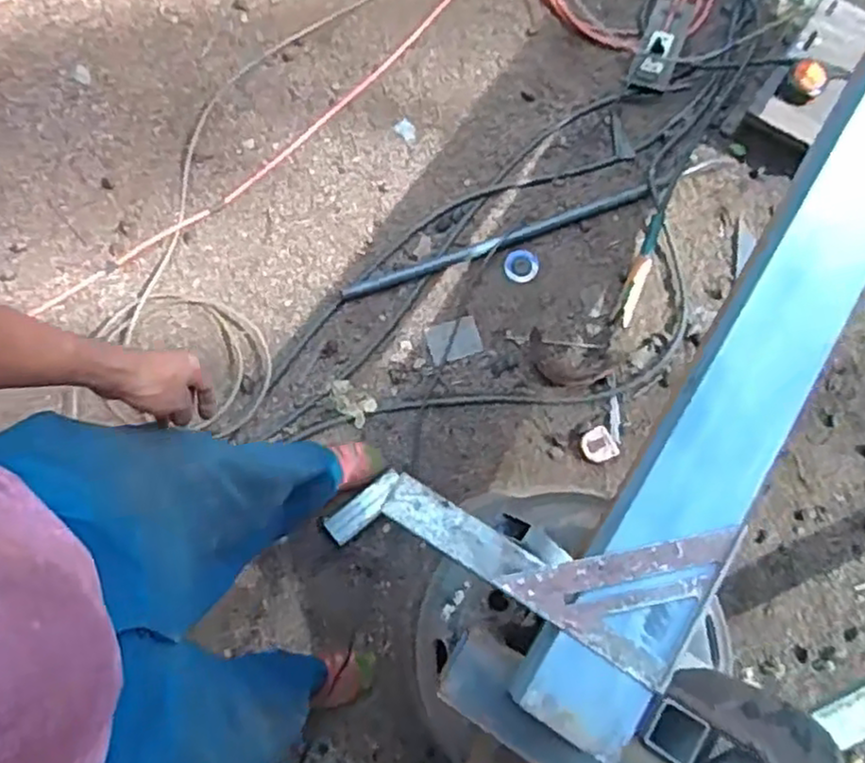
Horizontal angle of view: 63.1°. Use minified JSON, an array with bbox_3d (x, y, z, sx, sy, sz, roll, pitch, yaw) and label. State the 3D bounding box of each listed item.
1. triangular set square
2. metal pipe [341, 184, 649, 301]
[{"bbox_3d":[0.190,0.218,0.653,0.223,0.014,0.120,-11,76,-1],"label":"triangular set square"},{"bbox_3d":[0.142,-0.300,1.506,0.695,0.033,0.032,-20,76,-4],"label":"metal pipe"}]

